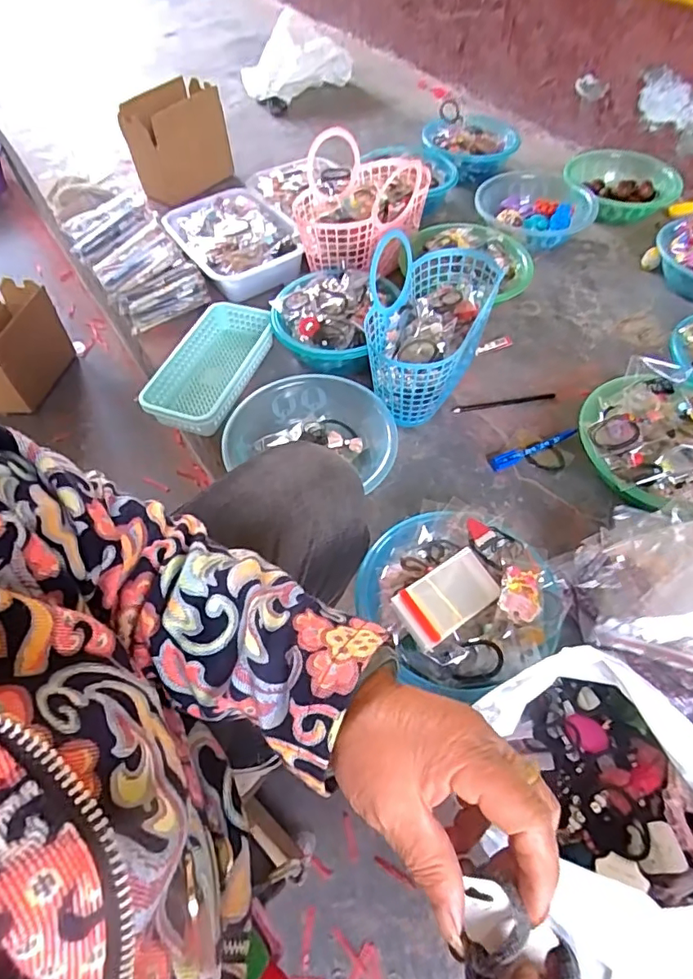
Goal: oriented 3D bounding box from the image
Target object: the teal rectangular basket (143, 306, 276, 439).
[{"bbox_3d":[-0.217,-0.199,0.896,0.134,0.070,0.269,15,59,12],"label":"teal rectangular basket"}]

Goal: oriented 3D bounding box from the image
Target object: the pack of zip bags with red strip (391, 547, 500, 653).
[{"bbox_3d":[0.111,0.118,0.590,0.119,0.015,0.065,-29,71,-28],"label":"pack of zip bags with red strip"}]

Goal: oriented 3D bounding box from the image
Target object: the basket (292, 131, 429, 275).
[{"bbox_3d":[0.027,-0.519,0.957,0.242,0.158,0.229,-6,57,-2],"label":"basket"}]

